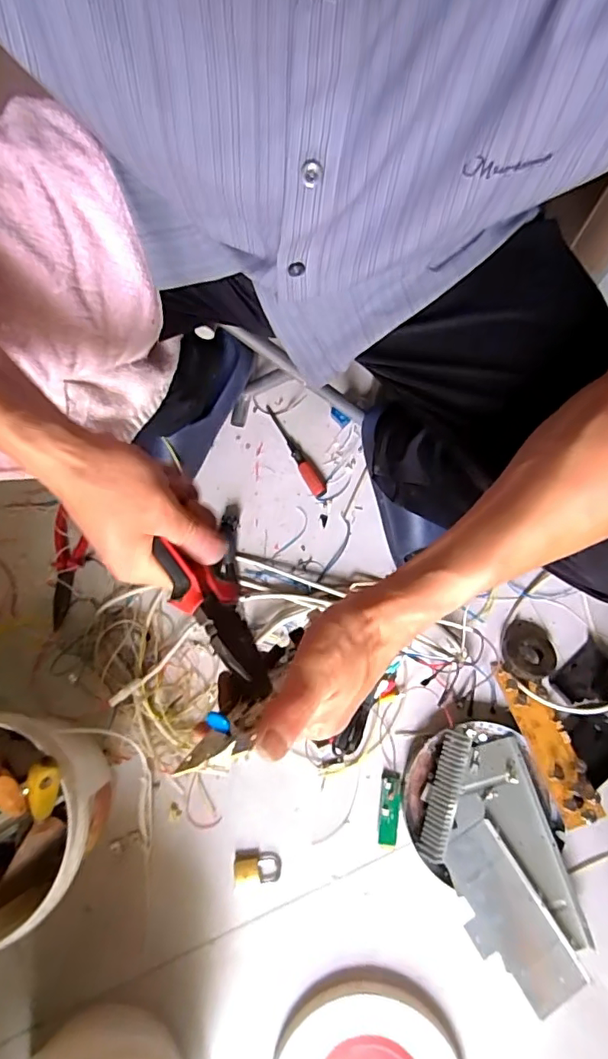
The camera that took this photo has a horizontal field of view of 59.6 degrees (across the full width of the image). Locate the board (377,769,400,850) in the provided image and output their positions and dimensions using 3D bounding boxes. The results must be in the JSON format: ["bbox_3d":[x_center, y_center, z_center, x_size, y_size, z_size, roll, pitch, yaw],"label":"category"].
[{"bbox_3d":[0.112,0.365,0.693,0.024,0.007,0.091,6,75,2],"label":"board"}]

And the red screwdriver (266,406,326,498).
[{"bbox_3d":[-0.018,-0.122,0.816,0.026,0.015,0.169,-33,77,-8],"label":"red screwdriver"}]

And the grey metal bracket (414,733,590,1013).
[{"bbox_3d":[0.235,0.409,0.659,0.164,0.038,0.298,-11,75,-2],"label":"grey metal bracket"}]

